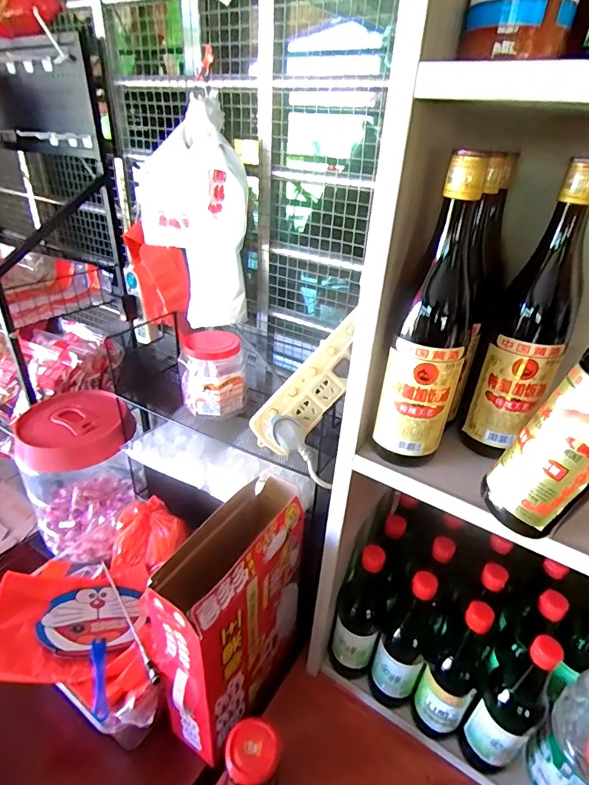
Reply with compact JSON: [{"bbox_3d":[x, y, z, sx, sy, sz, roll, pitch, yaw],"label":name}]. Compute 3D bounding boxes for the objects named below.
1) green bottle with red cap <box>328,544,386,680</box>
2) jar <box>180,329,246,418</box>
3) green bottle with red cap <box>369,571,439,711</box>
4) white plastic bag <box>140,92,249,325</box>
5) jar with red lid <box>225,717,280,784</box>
[{"bbox_3d":[0.096,0.331,0.643,0.067,0.262,0.056,11,32,13],"label":"green bottle with red cap"},{"bbox_3d":[-0.133,-0.031,0.711,0.106,0.115,0.088,-2,31,-9],"label":"jar"},{"bbox_3d":[0.159,0.355,0.619,0.070,0.269,0.071,23,36,30],"label":"green bottle with red cap"},{"bbox_3d":[-0.178,-0.299,0.761,0.169,0.326,0.181,-7,32,-17],"label":"white plastic bag"},{"bbox_3d":[-0.054,0.486,0.558,0.061,0.116,0.061,3,31,-2],"label":"jar with red lid"}]

